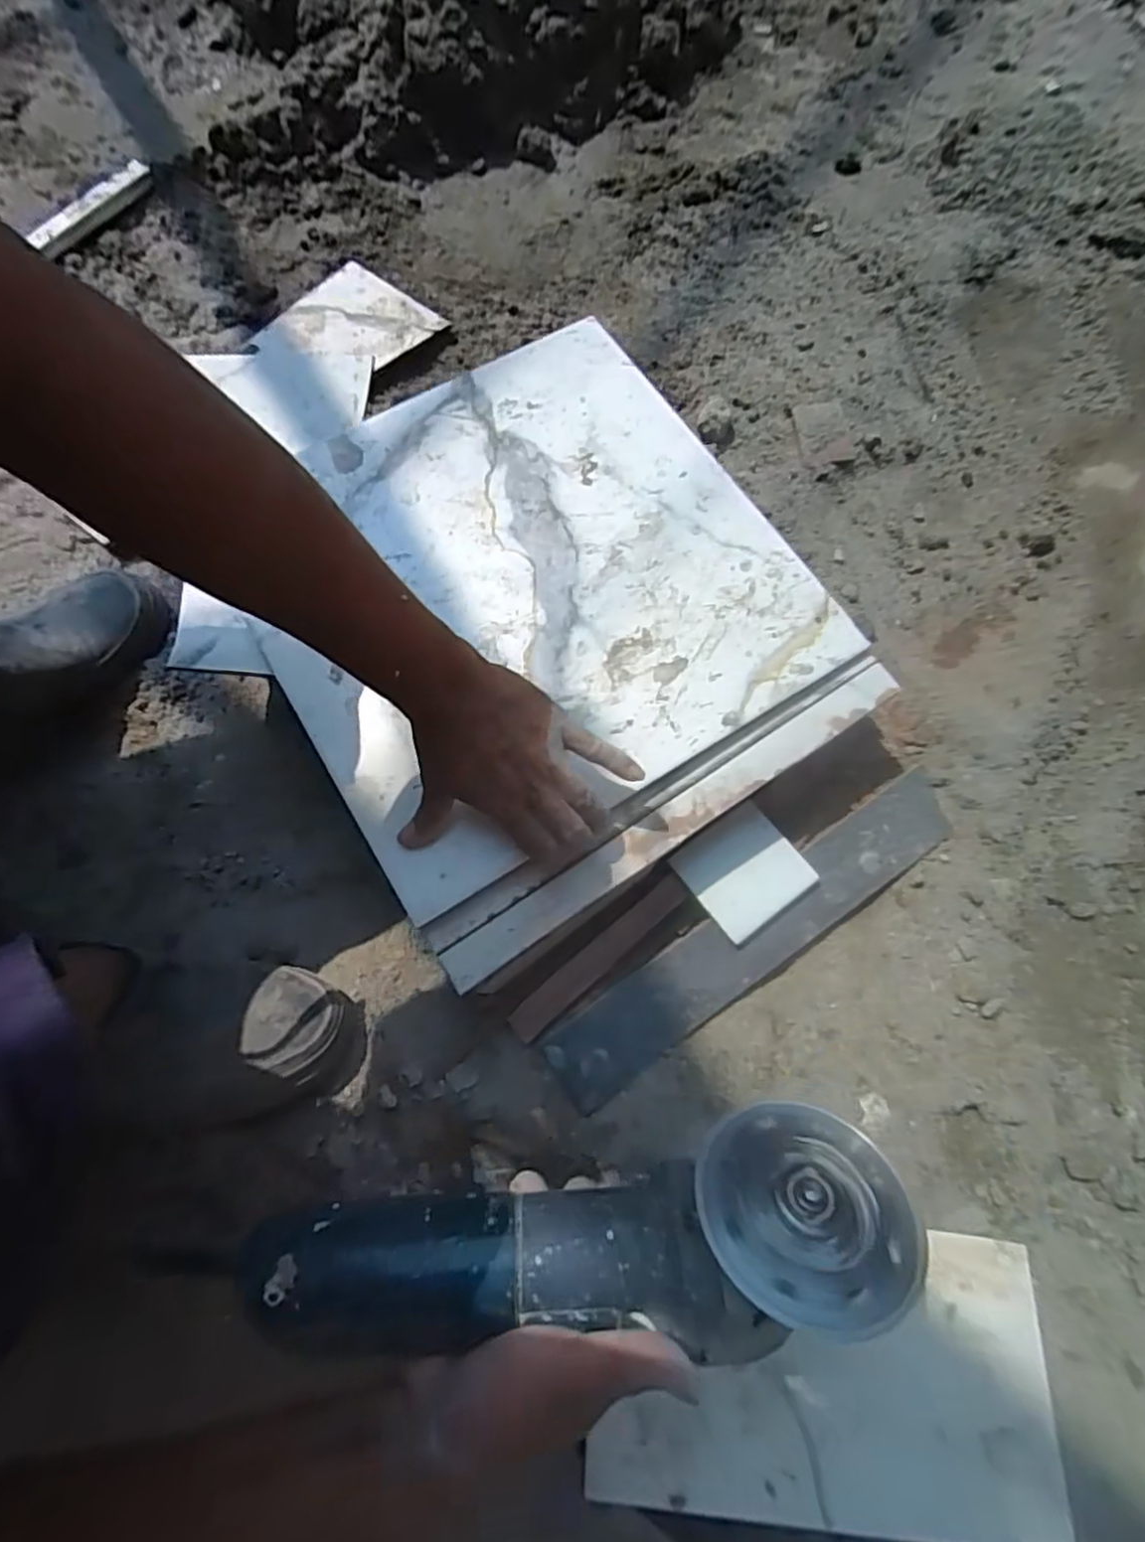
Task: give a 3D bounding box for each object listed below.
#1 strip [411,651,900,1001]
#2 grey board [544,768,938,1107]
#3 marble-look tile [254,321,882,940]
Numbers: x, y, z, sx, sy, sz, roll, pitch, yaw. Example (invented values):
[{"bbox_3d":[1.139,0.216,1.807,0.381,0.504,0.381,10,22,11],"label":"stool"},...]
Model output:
[{"bbox_3d":[0.075,0.029,0.506,0.390,0.015,0.050,-33,81,-3],"label":"strip"},{"bbox_3d":[0.152,0.128,0.550,0.378,0.022,0.064,-33,76,-8],"label":"grey board"},{"bbox_3d":[-0.044,-0.154,0.549,0.394,0.009,0.389,-31,75,-10],"label":"marble-look tile"}]

